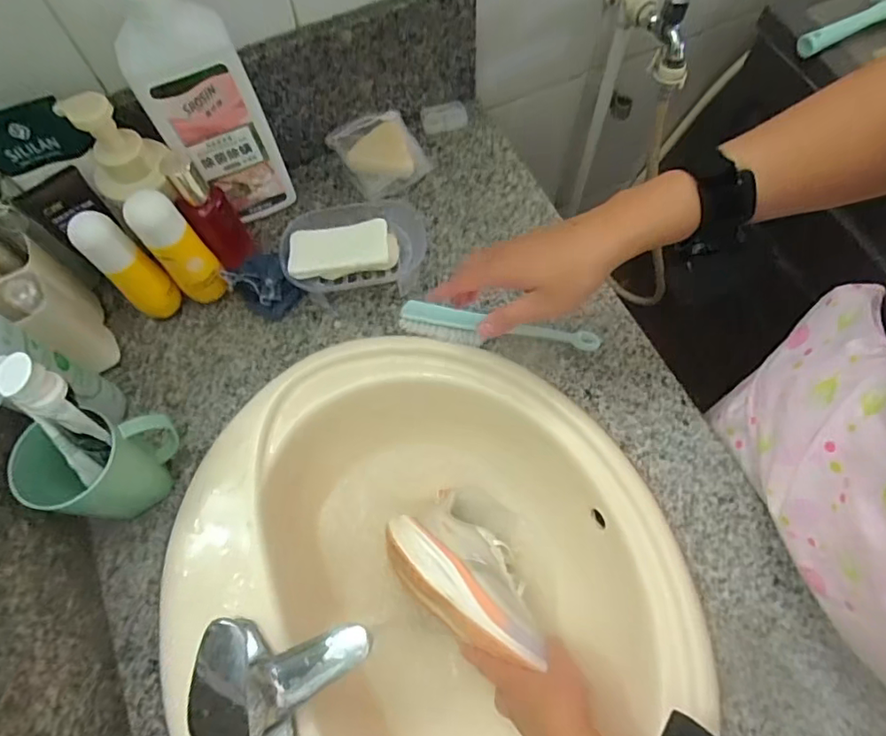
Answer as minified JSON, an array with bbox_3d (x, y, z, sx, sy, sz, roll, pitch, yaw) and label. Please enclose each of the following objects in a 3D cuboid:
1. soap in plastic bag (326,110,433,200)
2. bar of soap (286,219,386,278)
[{"bbox_3d":[-0.075,-0.268,0.670,0.098,0.037,0.100,-36,70,-12],"label":"soap in plastic bag"},{"bbox_3d":[-0.110,-0.126,0.576,0.104,0.020,0.058,-4,66,-1],"label":"bar of soap"}]

